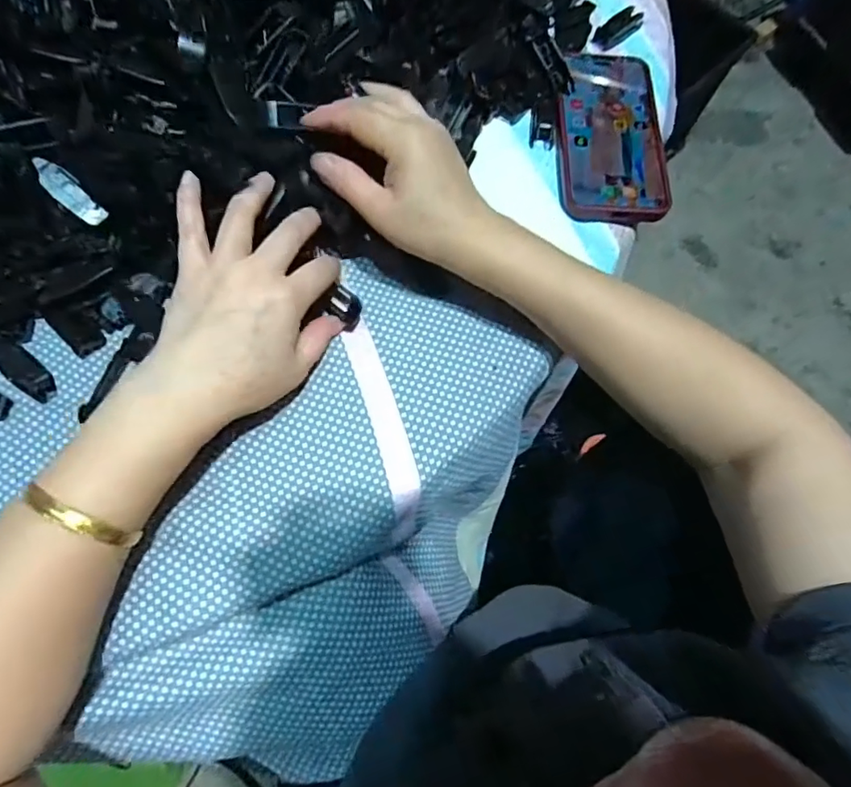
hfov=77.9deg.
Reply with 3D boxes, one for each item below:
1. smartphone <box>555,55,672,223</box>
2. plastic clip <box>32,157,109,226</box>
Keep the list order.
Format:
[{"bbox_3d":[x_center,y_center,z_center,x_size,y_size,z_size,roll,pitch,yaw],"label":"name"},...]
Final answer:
[{"bbox_3d":[0.139,-0.200,0.399,0.077,0.011,0.162,3,70,-1],"label":"smartphone"},{"bbox_3d":[-0.212,-0.119,0.312,0.046,0.004,0.016,47,73,-15],"label":"plastic clip"}]

